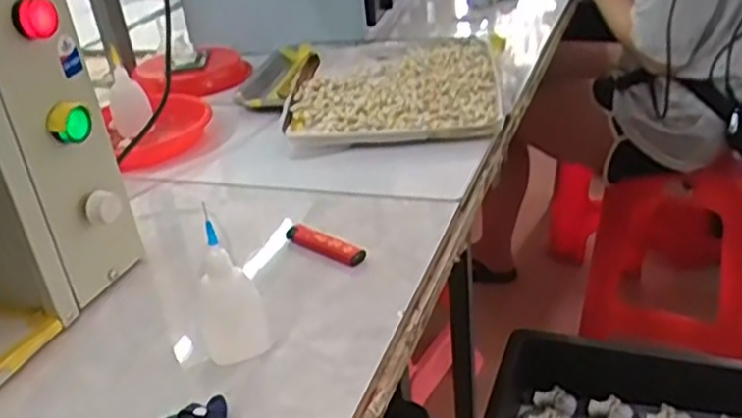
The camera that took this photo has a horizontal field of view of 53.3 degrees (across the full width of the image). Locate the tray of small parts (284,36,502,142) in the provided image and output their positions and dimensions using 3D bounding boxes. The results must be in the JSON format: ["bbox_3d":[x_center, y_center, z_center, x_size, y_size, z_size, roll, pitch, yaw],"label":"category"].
[{"bbox_3d":[0.027,-0.151,0.912,0.252,0.039,0.300,-3,29,7],"label":"tray of small parts"}]

